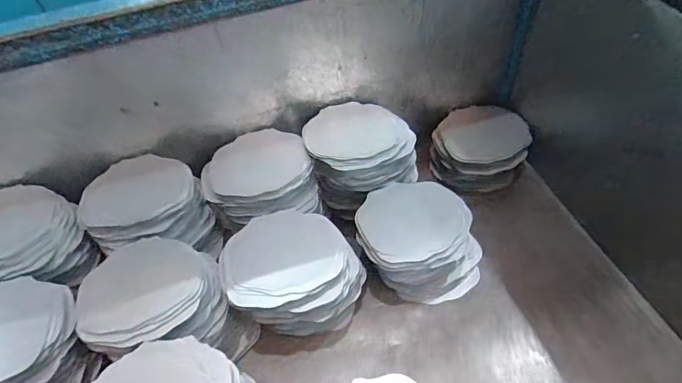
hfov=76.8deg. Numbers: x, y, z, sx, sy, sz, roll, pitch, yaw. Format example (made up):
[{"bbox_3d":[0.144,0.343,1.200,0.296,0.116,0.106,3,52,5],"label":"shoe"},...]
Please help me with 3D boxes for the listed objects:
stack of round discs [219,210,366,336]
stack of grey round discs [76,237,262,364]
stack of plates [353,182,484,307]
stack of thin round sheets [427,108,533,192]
[{"bbox_3d":[-0.071,0.136,0.638,0.170,0.145,0.162,22,57,21],"label":"stack of round discs"},{"bbox_3d":[-0.239,0.166,0.609,0.194,0.146,0.145,-16,52,-7],"label":"stack of grey round discs"},{"bbox_3d":[0.120,0.082,0.678,0.170,0.116,0.181,-33,56,-19],"label":"stack of plates"},{"bbox_3d":[0.256,-0.080,0.812,0.171,0.091,0.136,-2,51,4],"label":"stack of thin round sheets"}]

